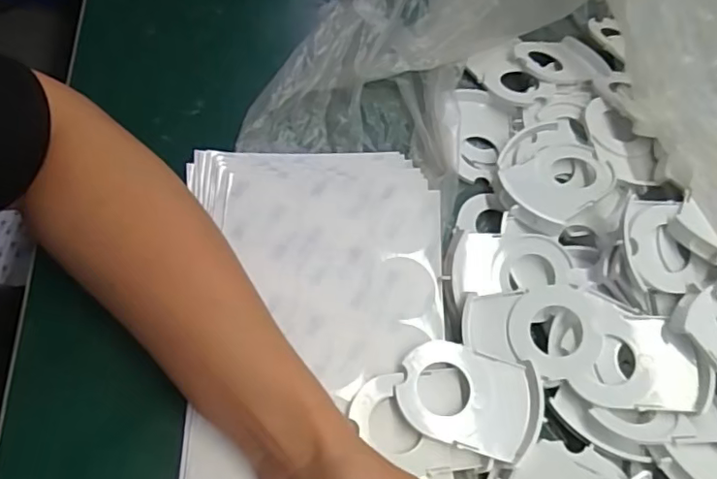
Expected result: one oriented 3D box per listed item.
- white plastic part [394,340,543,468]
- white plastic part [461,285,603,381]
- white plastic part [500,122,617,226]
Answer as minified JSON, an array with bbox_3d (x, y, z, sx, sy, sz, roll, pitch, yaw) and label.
[{"bbox_3d":[0.062,0.088,0.321,0.077,0.006,0.054,19,62,6],"label":"white plastic part"},{"bbox_3d":[0.102,0.054,0.339,0.078,0.015,0.052,3,61,-3],"label":"white plastic part"},{"bbox_3d":[0.131,-0.047,0.393,0.077,0.012,0.069,-35,75,-25],"label":"white plastic part"}]

